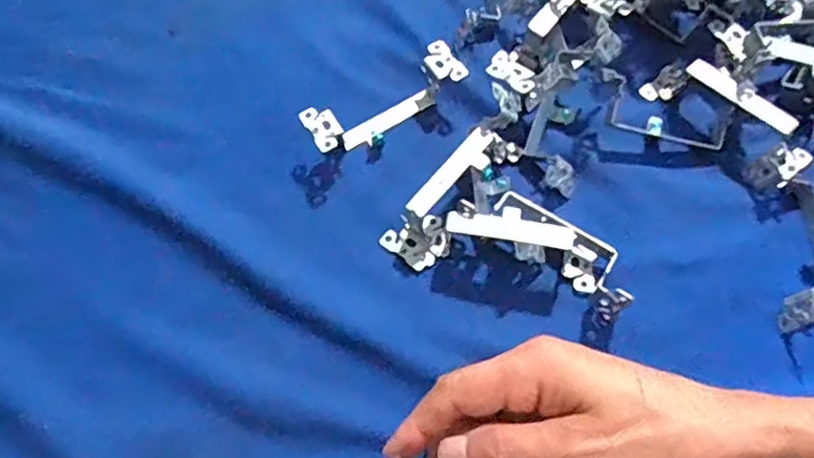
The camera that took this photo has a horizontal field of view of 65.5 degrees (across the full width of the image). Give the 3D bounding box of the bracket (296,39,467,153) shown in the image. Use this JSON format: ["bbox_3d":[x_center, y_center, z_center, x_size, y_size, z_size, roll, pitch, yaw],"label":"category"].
[{"bbox_3d":[-0.014,-0.080,0.412,0.105,0.030,0.031,-31,67,-11],"label":"bracket"}]

